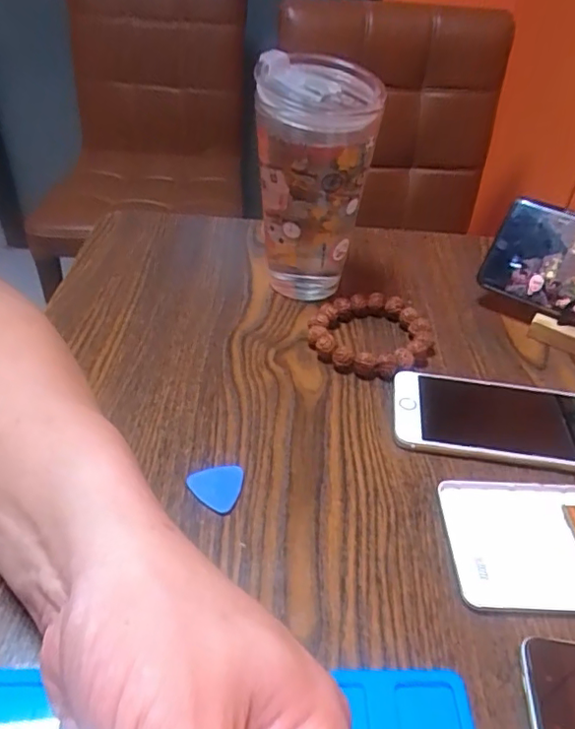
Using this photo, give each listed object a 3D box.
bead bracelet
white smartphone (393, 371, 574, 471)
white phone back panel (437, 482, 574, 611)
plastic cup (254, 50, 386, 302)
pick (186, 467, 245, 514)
[{"bbox_3d":[0.060,-0.022,0.412,0.076,0.017,0.080,3,40,-2],"label":"bead bracelet"},{"bbox_3d":[0.133,0.034,0.359,0.132,0.011,0.068,8,41,4],"label":"white smartphone"},{"bbox_3d":[0.155,0.092,0.296,0.144,0.007,0.071,3,40,-3],"label":"white phone back panel"},{"bbox_3d":[0.016,-0.127,0.416,0.077,0.157,0.075,3,40,-2],"label":"plastic cup"},{"bbox_3d":[-0.039,0.065,0.309,0.028,0.004,0.029,14,42,10],"label":"pick"}]

